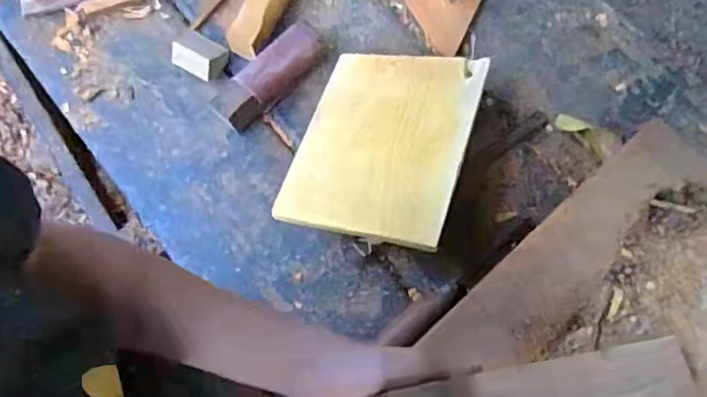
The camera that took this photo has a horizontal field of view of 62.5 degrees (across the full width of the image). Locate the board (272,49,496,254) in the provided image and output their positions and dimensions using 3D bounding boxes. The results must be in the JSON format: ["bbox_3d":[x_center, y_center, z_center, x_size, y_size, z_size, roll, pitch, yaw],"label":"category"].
[{"bbox_3d":[0.035,-0.069,0.656,0.178,0.016,0.246,10,63,17],"label":"board"}]

